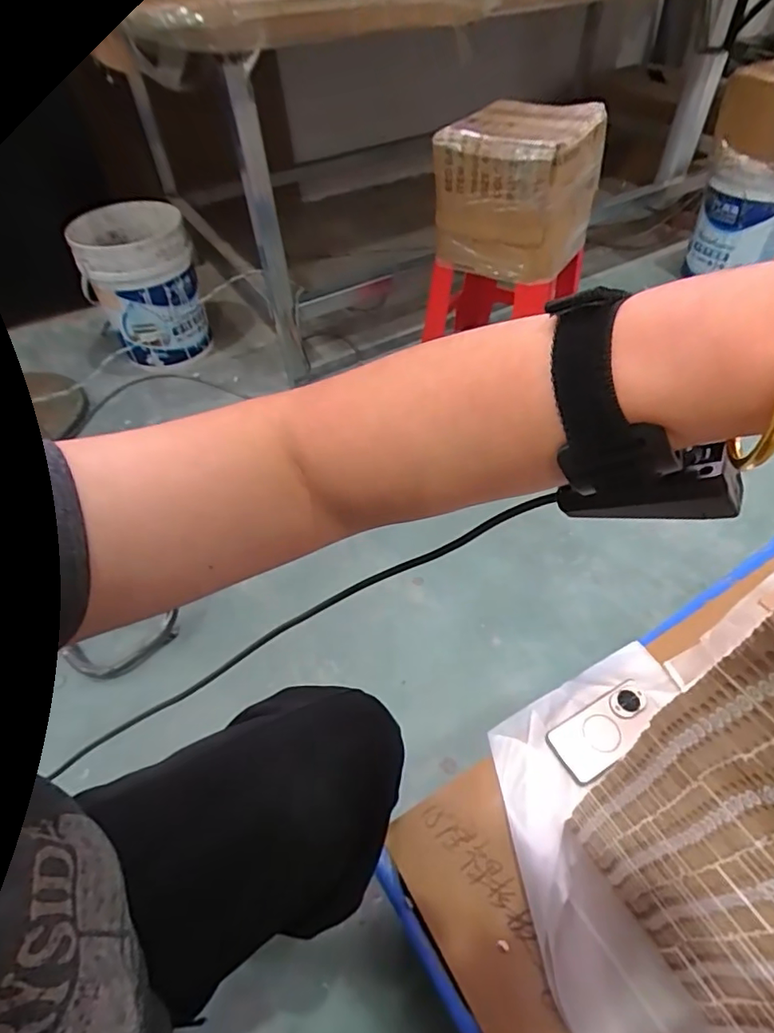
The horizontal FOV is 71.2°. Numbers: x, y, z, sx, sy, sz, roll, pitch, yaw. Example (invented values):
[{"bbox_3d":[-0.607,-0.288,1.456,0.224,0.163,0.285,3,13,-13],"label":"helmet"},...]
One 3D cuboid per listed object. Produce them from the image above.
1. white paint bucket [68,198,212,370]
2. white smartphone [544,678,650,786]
[{"bbox_3d":[-0.680,-0.643,1.534,0.281,0.347,0.324,-26,54,-18],"label":"white paint bucket"},{"bbox_3d":[0.307,0.296,0.754,0.160,0.009,0.076,-25,53,-18],"label":"white smartphone"}]

